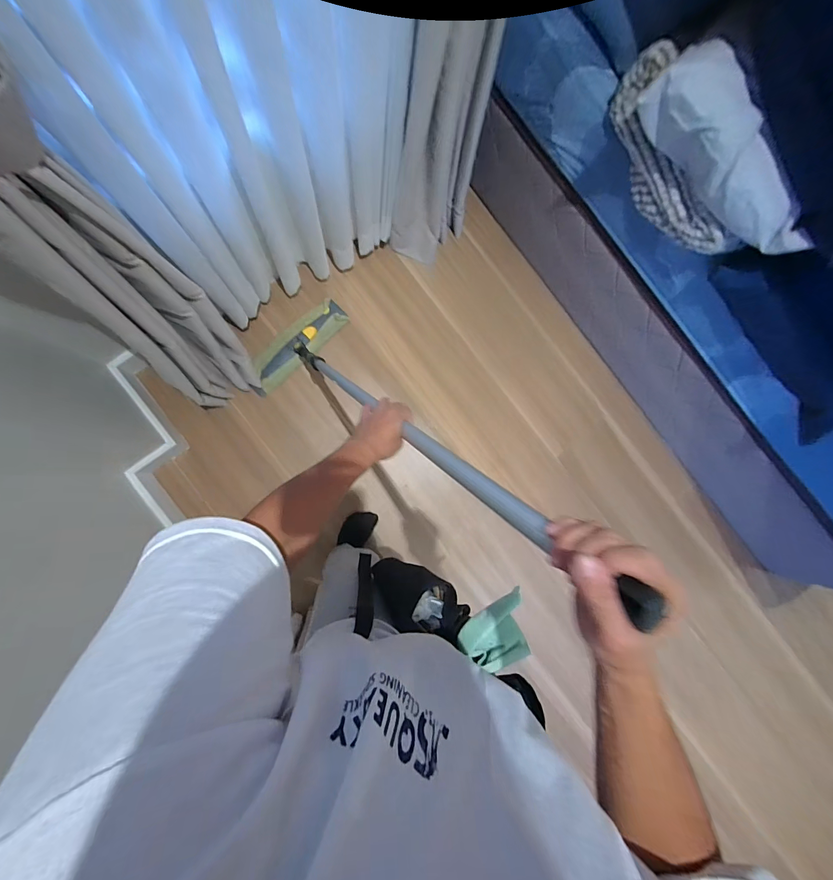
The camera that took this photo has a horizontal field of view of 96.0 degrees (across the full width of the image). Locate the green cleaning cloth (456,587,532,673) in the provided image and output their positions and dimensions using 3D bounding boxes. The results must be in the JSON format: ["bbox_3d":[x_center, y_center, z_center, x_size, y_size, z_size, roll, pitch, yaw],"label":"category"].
[{"bbox_3d":[0.119,0.280,0.541,0.111,0.034,0.071,-31,88,-9],"label":"green cleaning cloth"}]

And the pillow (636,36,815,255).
[{"bbox_3d":[0.572,-0.509,0.693,0.112,0.169,0.386,-40,90,-9],"label":"pillow"}]

